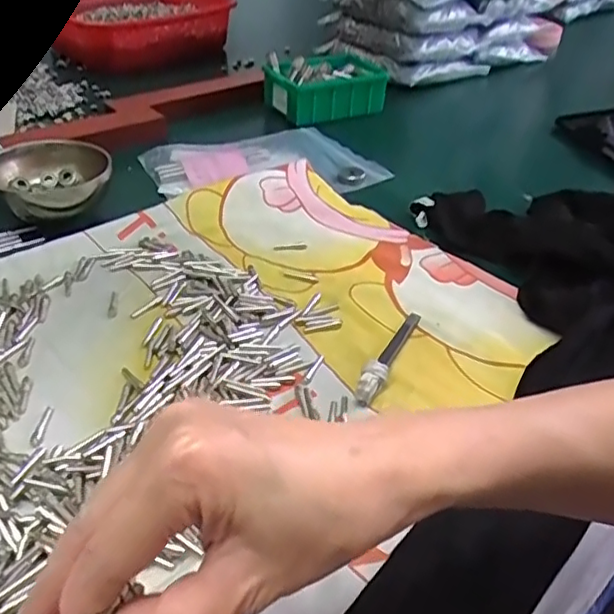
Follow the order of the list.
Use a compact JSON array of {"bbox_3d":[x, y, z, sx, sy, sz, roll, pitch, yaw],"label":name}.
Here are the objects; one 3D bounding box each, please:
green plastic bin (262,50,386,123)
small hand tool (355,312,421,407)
[{"bbox_3d":[0.025,-0.289,0.798,0.147,0.062,0.086,-11,41,-21],"label":"green plastic bin"},{"bbox_3d":[0.060,0.028,0.425,0.015,0.018,0.108,21,40,19],"label":"small hand tool"}]

